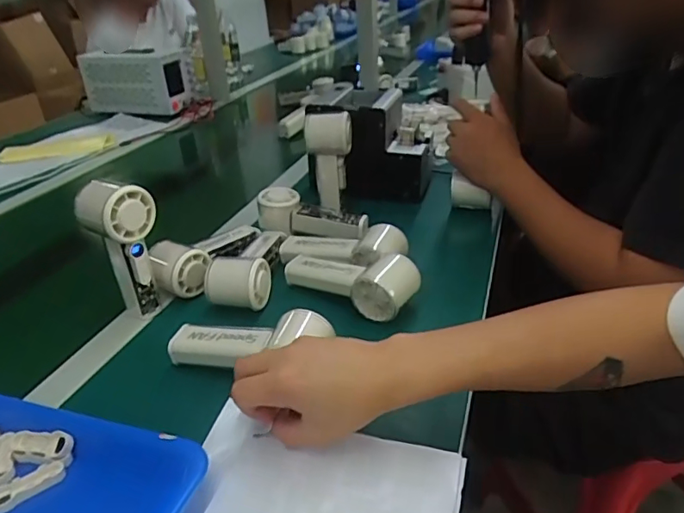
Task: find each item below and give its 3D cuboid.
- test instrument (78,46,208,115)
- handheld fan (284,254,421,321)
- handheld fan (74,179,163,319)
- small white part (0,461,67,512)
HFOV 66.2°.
[{"bbox_3d":[-0.526,-0.471,1.407,0.288,0.161,0.180,10,32,24],"label":"test instrument"},{"bbox_3d":[0.006,0.019,0.583,0.158,0.044,0.061,15,35,31],"label":"handheld fan"},{"bbox_3d":[-0.234,-0.010,0.558,0.075,0.139,0.049,13,34,28],"label":"handheld fan"},{"bbox_3d":[-0.233,0.172,0.389,0.051,0.009,0.018,-24,35,-31],"label":"small white part"}]

